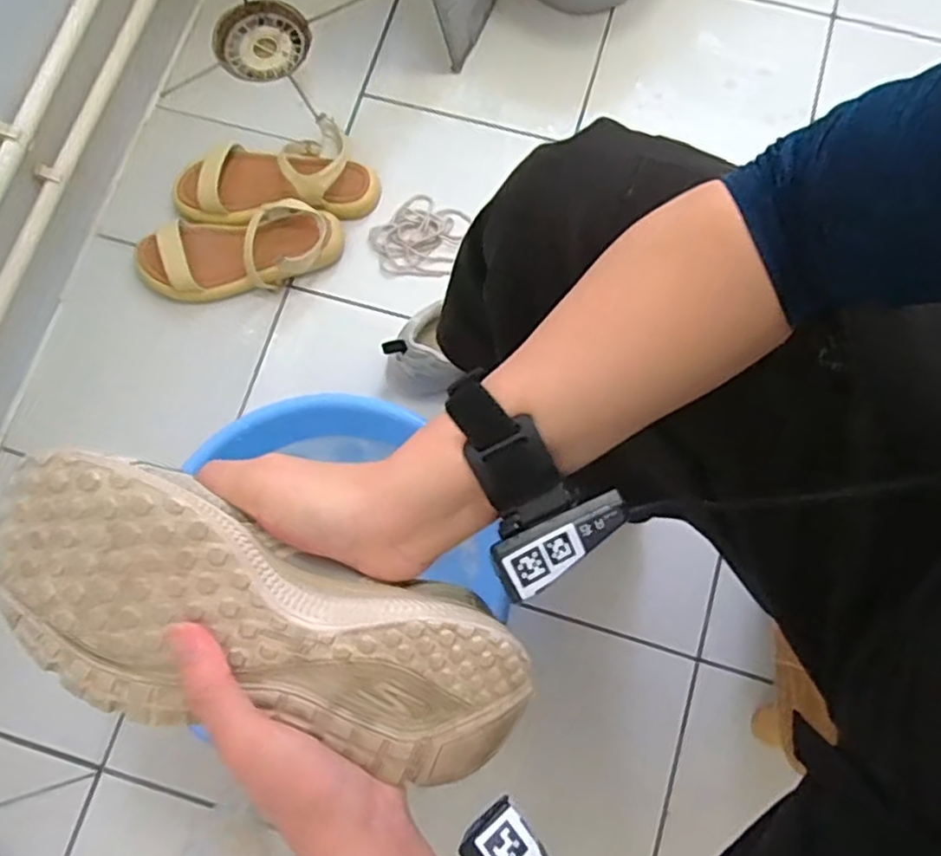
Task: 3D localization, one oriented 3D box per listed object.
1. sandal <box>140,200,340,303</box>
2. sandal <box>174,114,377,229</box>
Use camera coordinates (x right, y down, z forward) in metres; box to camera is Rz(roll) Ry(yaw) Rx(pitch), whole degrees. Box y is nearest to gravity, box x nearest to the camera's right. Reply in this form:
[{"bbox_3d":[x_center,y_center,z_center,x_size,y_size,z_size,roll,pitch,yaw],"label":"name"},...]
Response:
[{"bbox_3d":[-0.296,-0.223,0.861,0.259,0.049,0.101,-7,78,0],"label":"sandal"},{"bbox_3d":[-0.256,-0.337,0.878,0.262,0.059,0.135,-2,78,1],"label":"sandal"}]

